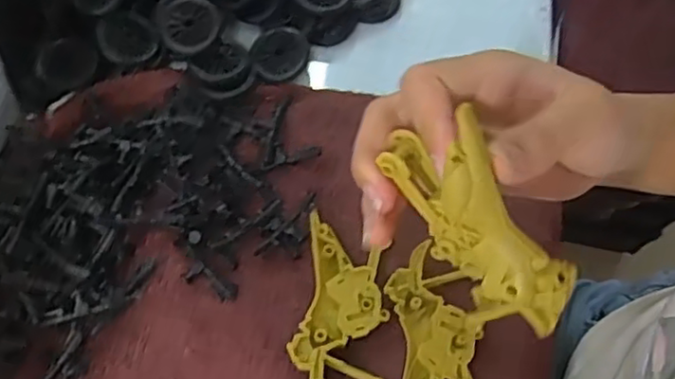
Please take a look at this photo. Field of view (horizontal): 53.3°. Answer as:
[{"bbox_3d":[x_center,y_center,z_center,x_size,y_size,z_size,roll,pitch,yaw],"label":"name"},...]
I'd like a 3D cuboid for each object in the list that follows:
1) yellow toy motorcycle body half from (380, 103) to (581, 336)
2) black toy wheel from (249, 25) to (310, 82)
[{"bbox_3d":[0.059,0.016,0.258,0.025,0.044,0.092,-41,98,-17],"label":"yellow toy motorcycle body half"},{"bbox_3d":[-0.037,-0.088,0.430,0.036,0.007,0.037,-3,77,12],"label":"black toy wheel"}]

